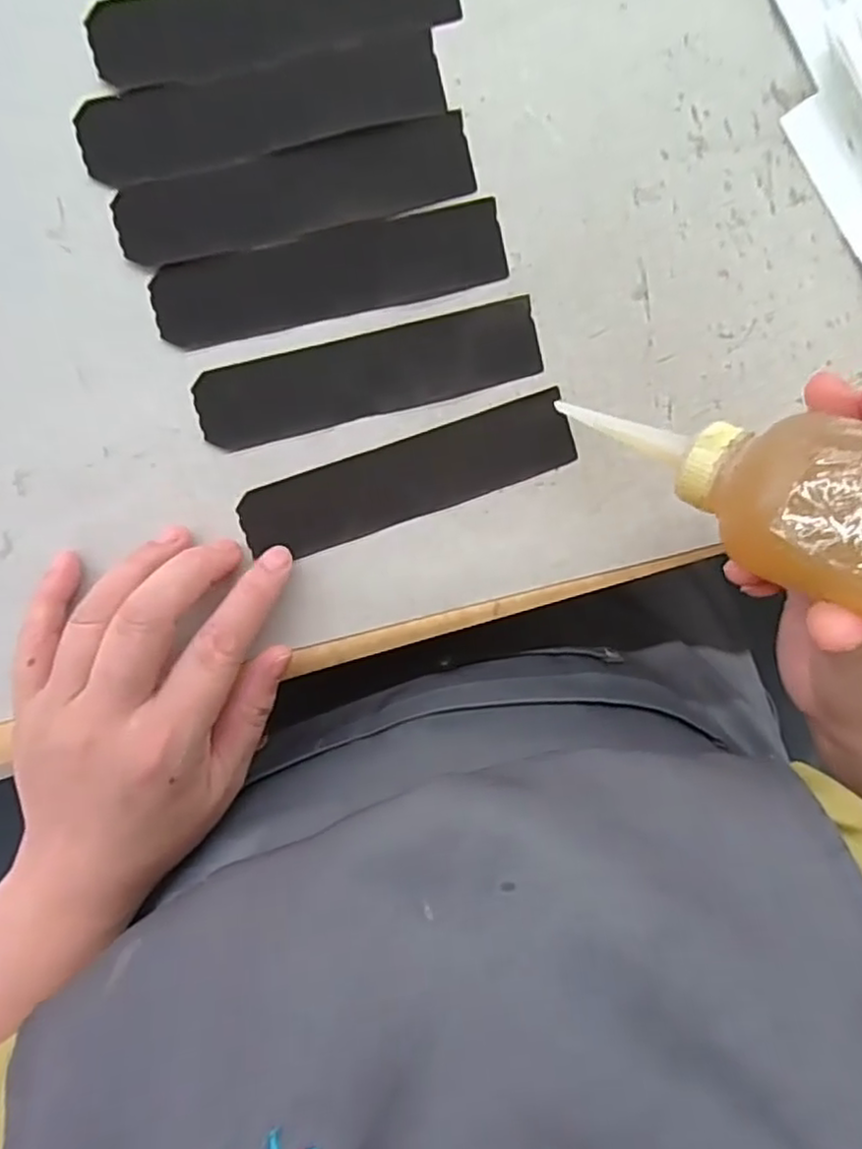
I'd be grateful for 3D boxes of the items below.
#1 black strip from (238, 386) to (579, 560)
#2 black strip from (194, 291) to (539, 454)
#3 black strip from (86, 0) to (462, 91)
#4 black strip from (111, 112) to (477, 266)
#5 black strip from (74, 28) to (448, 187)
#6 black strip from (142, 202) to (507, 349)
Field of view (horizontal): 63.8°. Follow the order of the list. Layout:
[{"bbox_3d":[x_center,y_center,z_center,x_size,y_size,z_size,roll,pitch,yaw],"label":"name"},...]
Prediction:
[{"bbox_3d":[-0.009,-0.040,0.287,0.138,0.004,0.033,-19,97,-4],"label":"black strip"},{"bbox_3d":[-0.024,-0.081,0.281,0.138,0.004,0.032,-15,96,-4],"label":"black strip"},{"bbox_3d":[-0.059,-0.216,0.265,0.139,0.004,0.034,-15,96,-4],"label":"black strip"},{"bbox_3d":[-0.053,-0.152,0.274,0.139,0.004,0.033,-15,96,-4],"label":"black strip"},{"bbox_3d":[-0.065,-0.181,0.268,0.139,0.004,0.032,-15,96,-4],"label":"black strip"},{"bbox_3d":[-0.040,-0.121,0.278,0.138,0.004,0.033,-15,96,-4],"label":"black strip"}]

